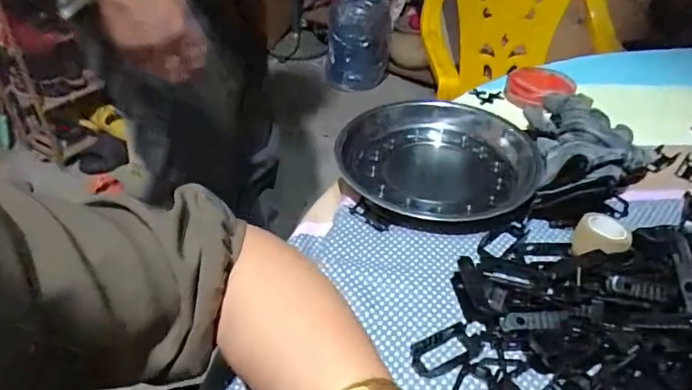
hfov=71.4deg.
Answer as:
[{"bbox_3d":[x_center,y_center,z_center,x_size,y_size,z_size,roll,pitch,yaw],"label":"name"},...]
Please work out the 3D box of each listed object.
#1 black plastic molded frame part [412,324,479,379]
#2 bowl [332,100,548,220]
[{"bbox_3d":[0.066,0.100,0.314,0.049,0.006,0.027,-20,43,-23],"label":"black plastic molded frame part"},{"bbox_3d":[0.084,-0.037,0.454,0.179,0.031,0.183,0,39,0],"label":"bowl"}]

